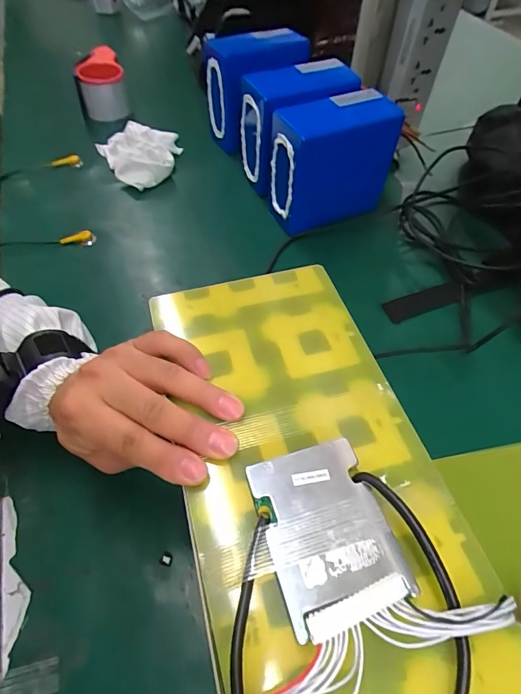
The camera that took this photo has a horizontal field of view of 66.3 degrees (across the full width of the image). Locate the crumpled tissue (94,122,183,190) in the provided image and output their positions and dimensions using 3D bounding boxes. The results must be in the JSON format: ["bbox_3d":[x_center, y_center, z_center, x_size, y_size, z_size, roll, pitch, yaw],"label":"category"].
[{"bbox_3d":[-0.184,-0.318,0.639,0.127,0.038,0.158,-24,58,-16],"label":"crumpled tissue"}]

